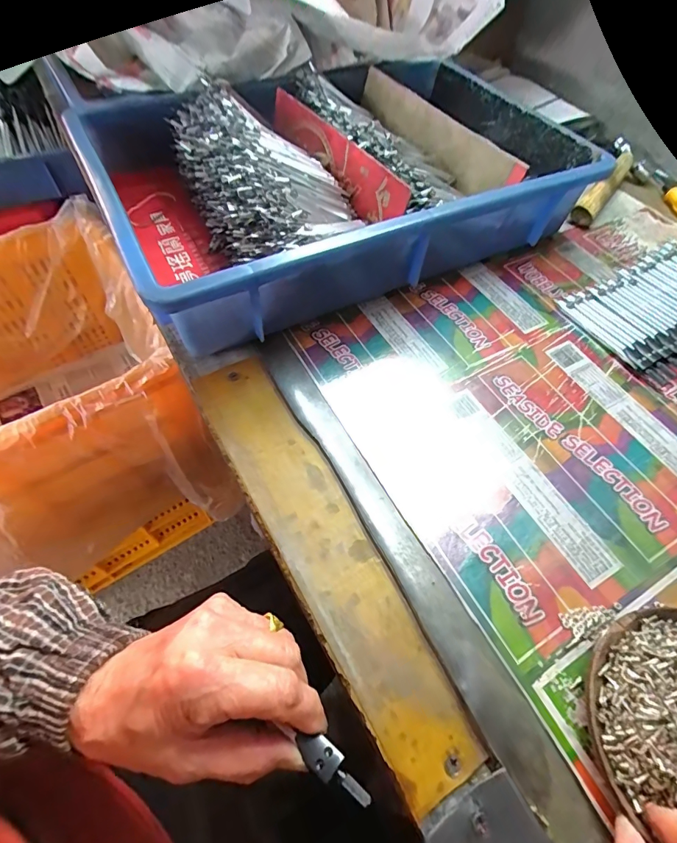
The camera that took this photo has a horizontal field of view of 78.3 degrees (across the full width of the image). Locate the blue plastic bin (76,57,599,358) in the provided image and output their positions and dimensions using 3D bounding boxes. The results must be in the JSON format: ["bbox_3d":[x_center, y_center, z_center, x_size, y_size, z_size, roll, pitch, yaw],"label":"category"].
[{"bbox_3d":[-0.003,-0.236,0.401,0.416,0.088,0.288,-27,63,-17],"label":"blue plastic bin"}]

